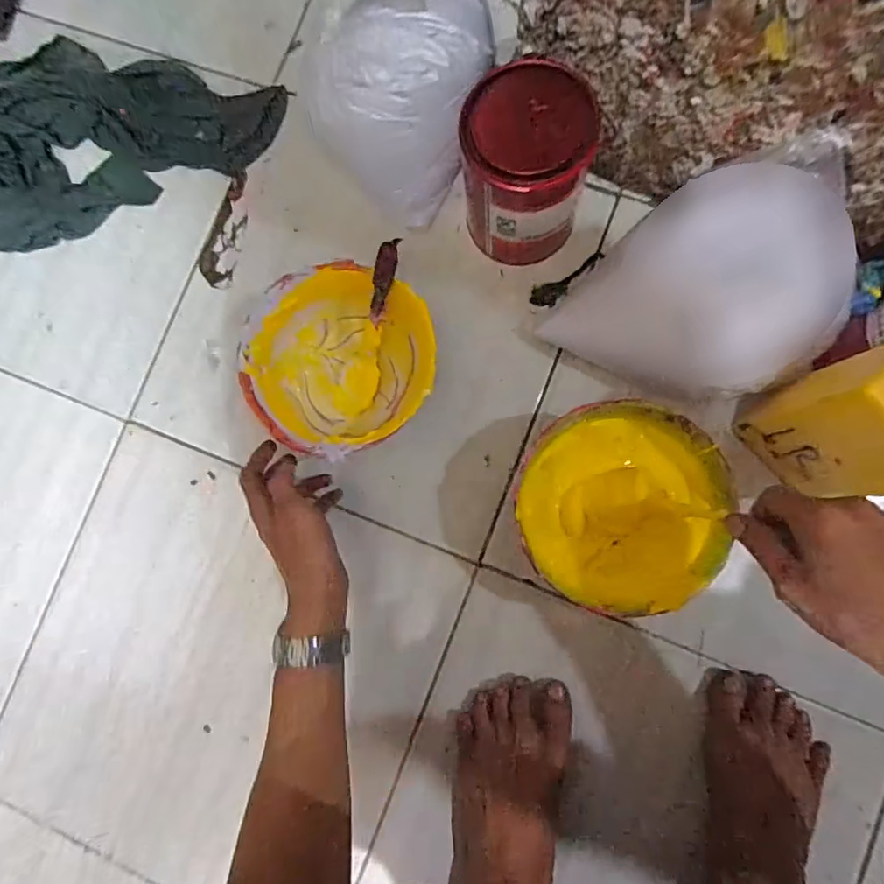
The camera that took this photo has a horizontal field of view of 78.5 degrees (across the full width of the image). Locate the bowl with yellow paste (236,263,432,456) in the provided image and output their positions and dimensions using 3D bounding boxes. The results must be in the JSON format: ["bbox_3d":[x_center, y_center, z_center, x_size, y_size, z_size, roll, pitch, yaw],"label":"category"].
[{"bbox_3d":[-0.089,-0.073,0.511,0.170,0.091,0.166,0,86,6],"label":"bowl with yellow paste"}]

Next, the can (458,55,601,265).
[{"bbox_3d":[0.074,-0.239,0.482,0.105,0.138,0.107,0,86,6],"label":"can"}]

